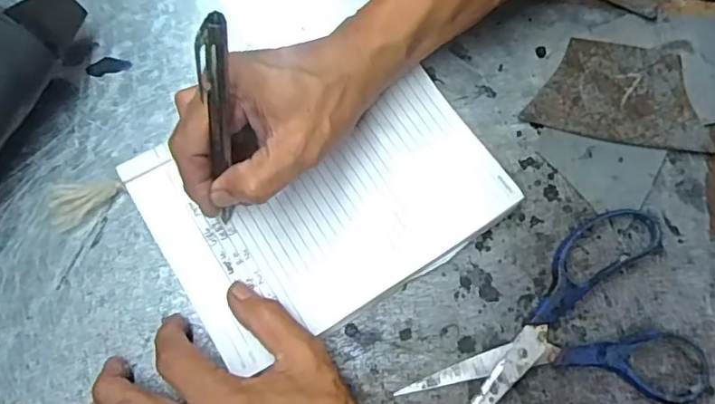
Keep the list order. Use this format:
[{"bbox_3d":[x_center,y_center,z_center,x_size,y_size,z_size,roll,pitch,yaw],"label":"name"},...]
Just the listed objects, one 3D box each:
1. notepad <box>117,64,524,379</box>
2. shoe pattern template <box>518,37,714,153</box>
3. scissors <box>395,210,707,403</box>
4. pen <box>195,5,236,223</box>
[{"bbox_3d":[-0.021,-0.005,0.342,0.197,0.016,0.139,-27,76,-8],"label":"notepad"},{"bbox_3d":[0.168,-0.070,0.361,0.108,0.004,0.065,11,77,6],"label":"shoe pattern template"},{"bbox_3d":[0.106,0.073,0.323,0.163,0.015,0.107,-14,74,-5],"label":"scissors"},{"bbox_3d":[-0.071,-0.036,0.292,0.013,0.134,0.012,15,49,3],"label":"pen"}]

